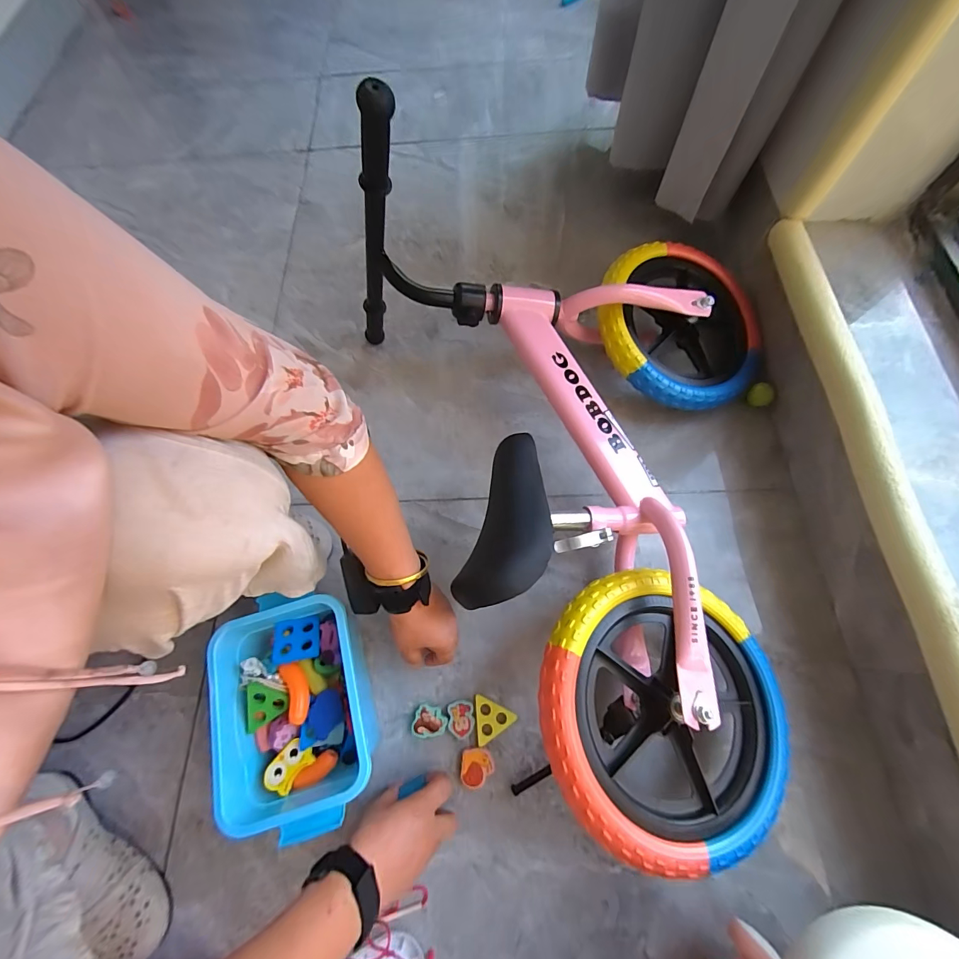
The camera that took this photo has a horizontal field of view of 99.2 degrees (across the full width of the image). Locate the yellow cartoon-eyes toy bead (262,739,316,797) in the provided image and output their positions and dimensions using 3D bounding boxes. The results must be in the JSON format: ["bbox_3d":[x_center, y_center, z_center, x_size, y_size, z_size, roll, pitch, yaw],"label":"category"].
[{"bbox_3d":[-0.196,0.295,0.418,0.033,0.011,0.045,34,74,14],"label":"yellow cartoon-eyes toy bead"}]

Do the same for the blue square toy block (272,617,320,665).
[{"bbox_3d":[-0.202,0.178,0.449,0.049,0.010,0.045,-7,51,-4],"label":"blue square toy block"}]

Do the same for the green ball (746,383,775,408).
[{"bbox_3d":[0.409,-0.120,0.596,0.028,0.028,0.033,-39,72,-11],"label":"green ball"}]

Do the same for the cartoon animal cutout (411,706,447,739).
[{"bbox_3d":[-0.059,0.285,0.478,0.041,0.012,0.033,4,69,4],"label":"cartoon animal cutout"}]

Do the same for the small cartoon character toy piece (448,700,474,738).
[{"bbox_3d":[-0.021,0.279,0.476,0.029,0.011,0.036,-6,69,1],"label":"small cartoon character toy piece"}]

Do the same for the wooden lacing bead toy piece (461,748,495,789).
[{"bbox_3d":[-0.002,0.324,0.458,0.037,0.012,0.038,-2,69,2],"label":"wooden lacing bead toy piece"}]

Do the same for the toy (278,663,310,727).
[{"bbox_3d":[-0.197,0.228,0.439,0.021,0.019,0.061,-25,70,-7],"label":"toy"}]

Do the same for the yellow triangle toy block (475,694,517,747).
[{"bbox_3d":[0.019,0.280,0.478,0.046,0.008,0.050,-5,69,1],"label":"yellow triangle toy block"}]

